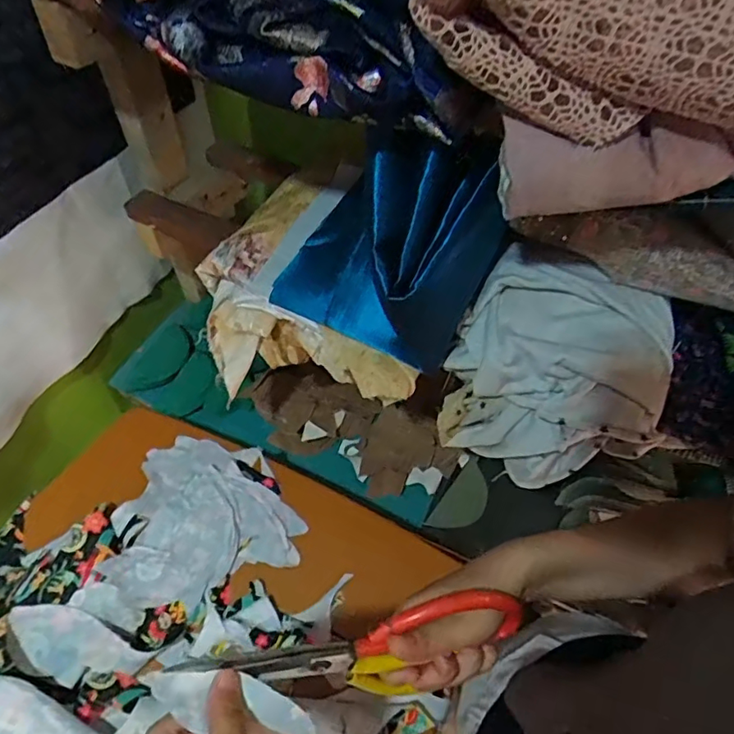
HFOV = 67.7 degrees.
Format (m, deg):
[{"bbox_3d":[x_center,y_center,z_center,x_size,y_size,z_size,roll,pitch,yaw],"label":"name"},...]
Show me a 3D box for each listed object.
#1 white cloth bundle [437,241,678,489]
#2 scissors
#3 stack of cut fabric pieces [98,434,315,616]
[{"bbox_3d":[0.174,0.009,0.512,0.185,0.166,0.131,22,55,14],"label":"white cloth bundle"},{"bbox_3d":[-0.009,0.182,0.339,0.189,0.086,0.016,-9,38,-9],"label":"scissors"},{"bbox_3d":[-0.169,0.165,0.591,0.190,0.026,0.188,9,53,4],"label":"stack of cut fabric pieces"}]

